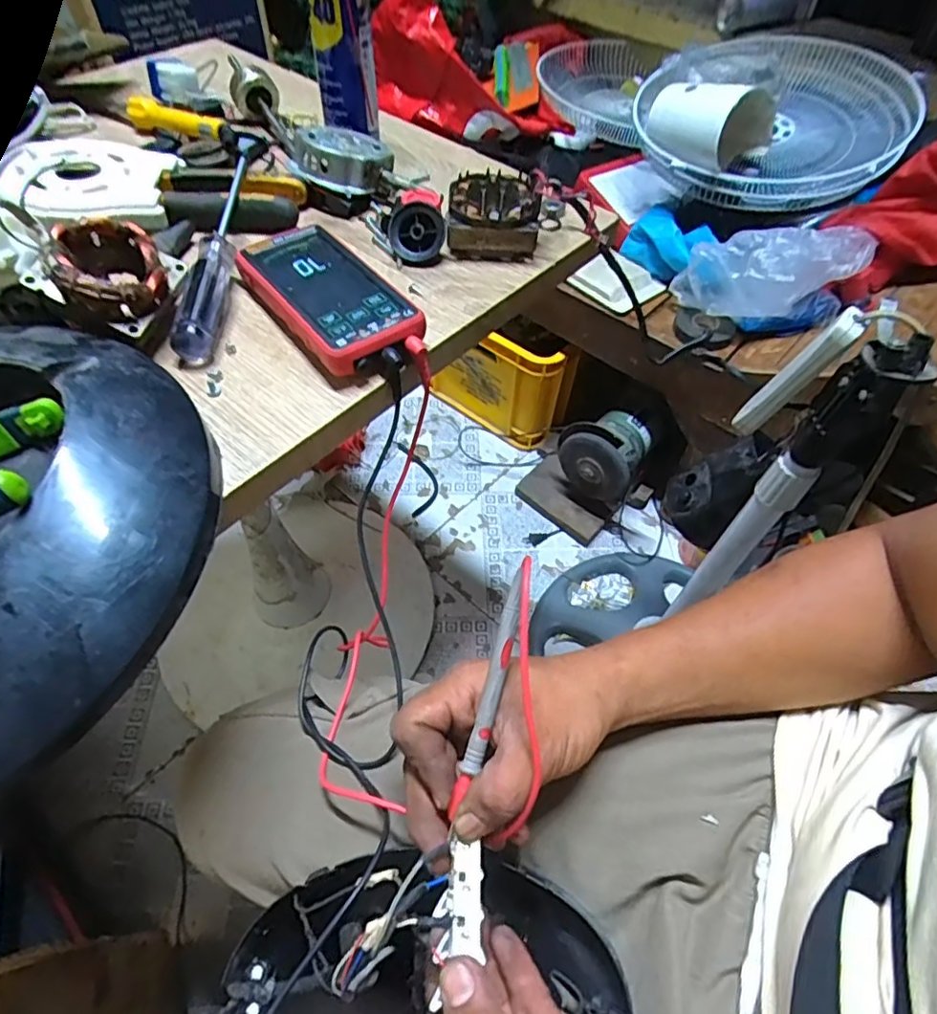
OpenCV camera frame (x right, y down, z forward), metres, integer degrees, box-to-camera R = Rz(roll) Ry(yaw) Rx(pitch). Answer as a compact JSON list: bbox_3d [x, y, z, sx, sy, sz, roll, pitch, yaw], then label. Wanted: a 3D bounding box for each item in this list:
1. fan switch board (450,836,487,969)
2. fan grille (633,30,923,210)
[{"bbox_3d":[-0.001,0.188,0.290,0.015,0.004,0.043,0,56,-2],"label":"fan switch board"},{"bbox_3d":[0.494,-0.666,1.010,0.439,0.120,0.438,27,57,17],"label":"fan grille"}]

